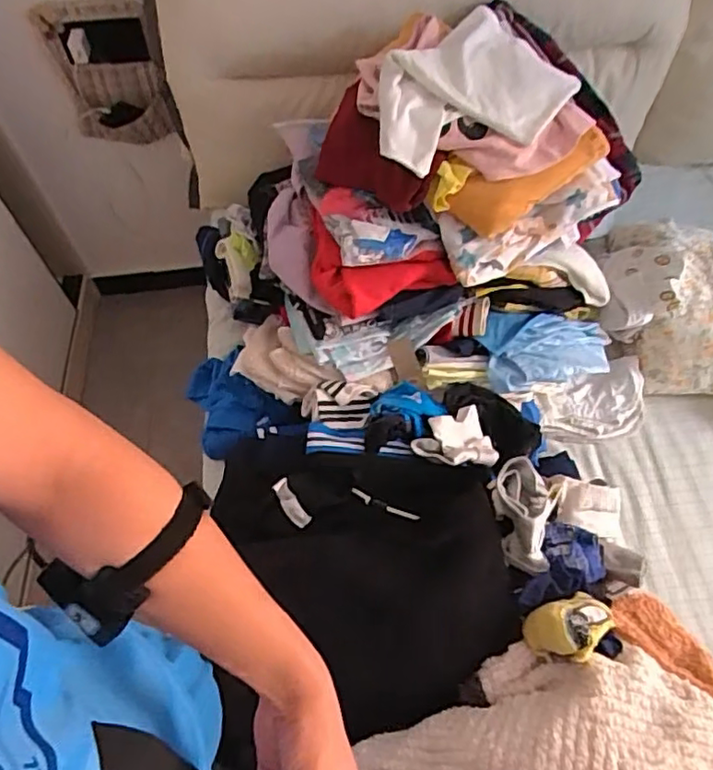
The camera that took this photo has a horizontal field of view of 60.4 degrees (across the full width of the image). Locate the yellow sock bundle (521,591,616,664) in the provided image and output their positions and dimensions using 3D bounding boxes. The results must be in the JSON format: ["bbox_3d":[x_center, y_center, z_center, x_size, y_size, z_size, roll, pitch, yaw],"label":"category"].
[{"bbox_3d":[0.255,0.284,0.721,0.105,0.059,0.070,-20,59,-10],"label":"yellow sock bundle"}]

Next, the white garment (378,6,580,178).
[{"bbox_3d":[0.157,-0.432,0.886,0.281,0.079,0.238,-12,58,-5],"label":"white garment"}]

